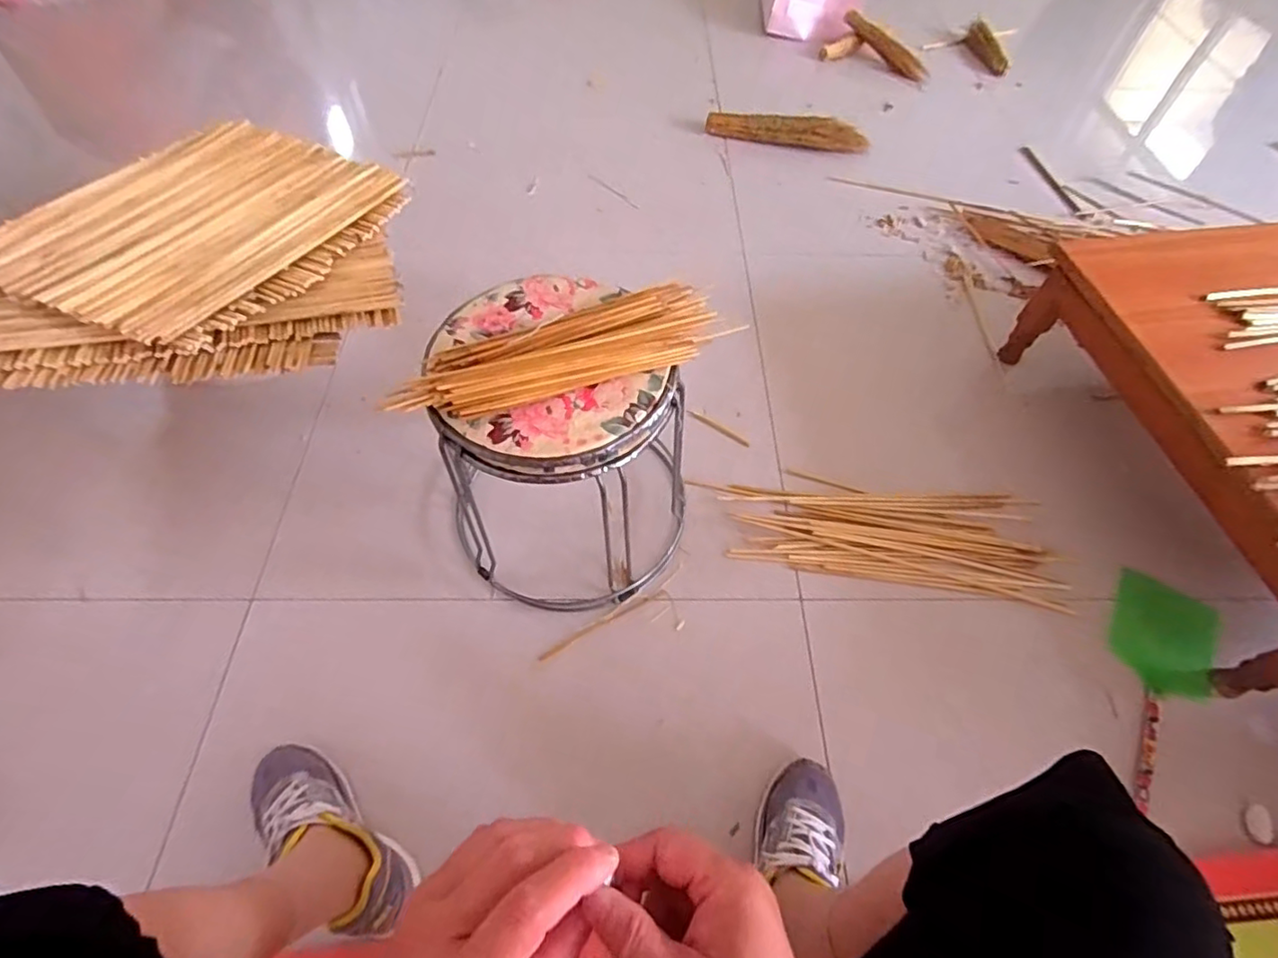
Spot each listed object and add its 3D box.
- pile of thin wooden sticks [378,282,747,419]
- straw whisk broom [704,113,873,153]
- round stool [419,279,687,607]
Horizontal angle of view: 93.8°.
[{"bbox_3d":[-0.081,-0.141,0.656,0.366,0.025,0.107,-20,60,-13],"label":"pile of thin wooden sticks"},{"bbox_3d":[0.377,-0.892,1.527,0.415,0.065,0.064,10,58,5],"label":"straw whisk broom"},{"bbox_3d":[-0.108,-0.020,0.794,0.287,0.333,0.308,1,58,-1],"label":"round stool"}]

